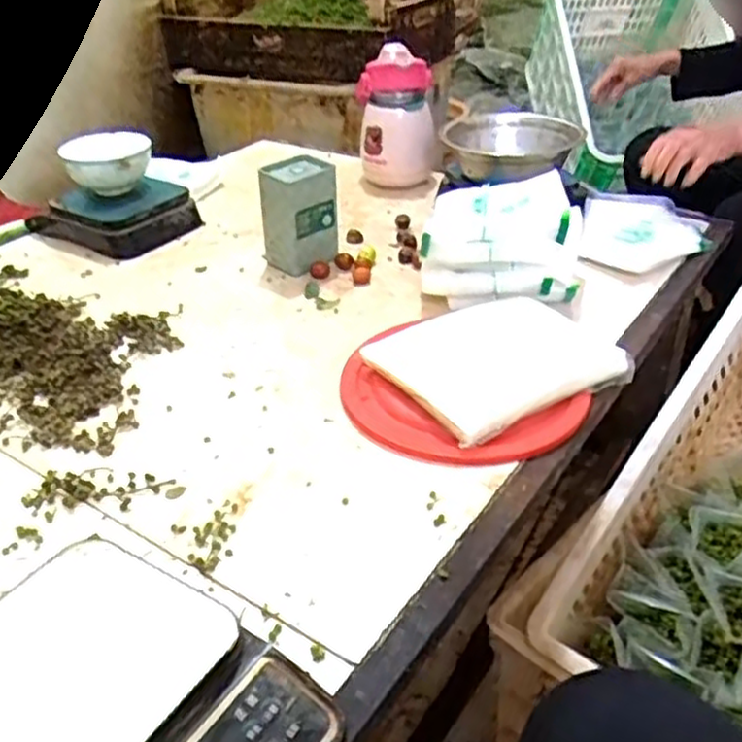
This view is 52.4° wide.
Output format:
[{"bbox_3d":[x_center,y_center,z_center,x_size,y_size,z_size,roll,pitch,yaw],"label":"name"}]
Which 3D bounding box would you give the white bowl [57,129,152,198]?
[{"bbox_3d":[-0.370,-0.293,1.059,0.113,0.064,0.113,-2,33,1],"label":"white bowl"}]

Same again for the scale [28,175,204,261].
[{"bbox_3d":[-0.353,-0.223,1.054,0.189,0.057,0.144,18,39,28],"label":"scale"}]

